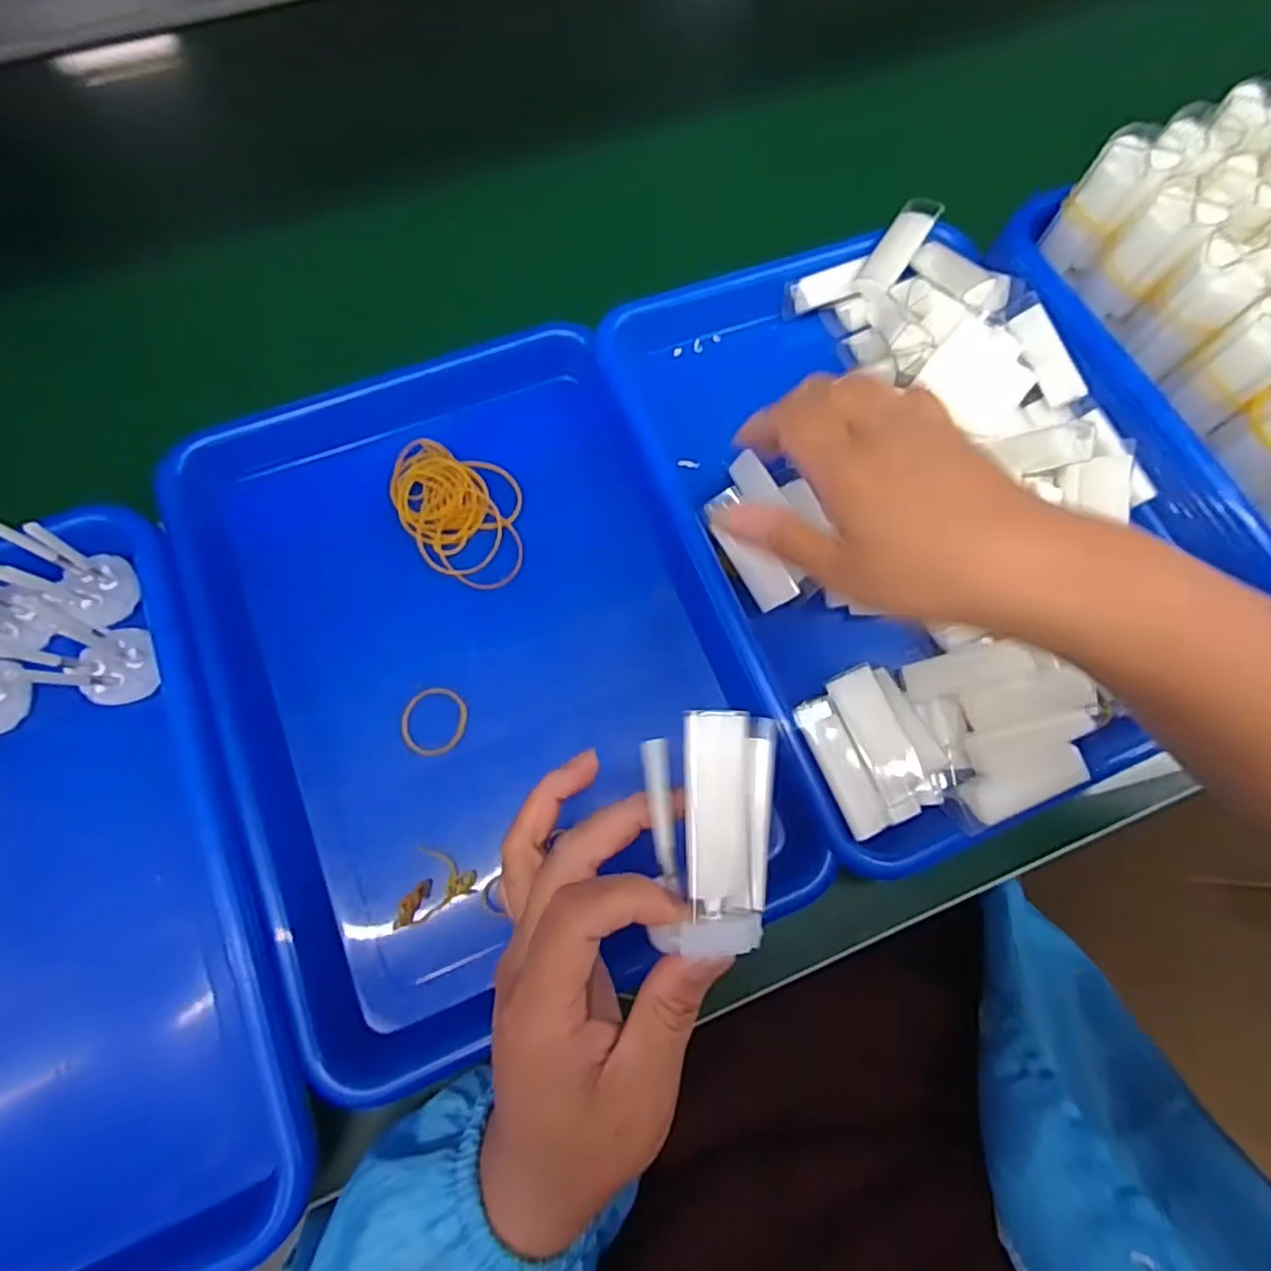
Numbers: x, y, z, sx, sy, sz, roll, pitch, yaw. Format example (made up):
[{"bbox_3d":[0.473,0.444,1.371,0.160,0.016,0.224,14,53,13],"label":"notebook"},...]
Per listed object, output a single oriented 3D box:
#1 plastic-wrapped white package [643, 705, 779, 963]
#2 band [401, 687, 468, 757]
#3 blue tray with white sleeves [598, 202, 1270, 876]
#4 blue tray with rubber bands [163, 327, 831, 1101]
[{"bbox_3d":[0.024,0.062,0.215,0.039,0.025,0.072,15,76,-31],"label":"plastic-wrapped white package"},{"bbox_3d":[-0.102,0.043,0.329,0.032,0.004,0.034,-3,74,-3],"label":"band"},{"bbox_3d":[0.144,-0.072,0.357,0.245,0.061,0.330,-21,75,-8],"label":"blue tray with white sleeves"},{"bbox_3d":[-0.080,0.010,0.339,0.240,0.047,0.339,-22,76,-8],"label":"blue tray with rubber bands"}]

